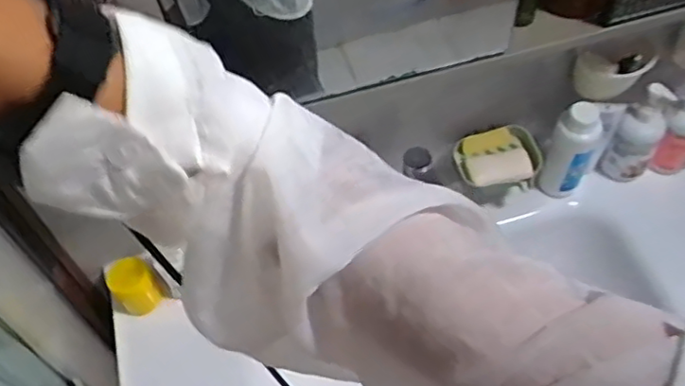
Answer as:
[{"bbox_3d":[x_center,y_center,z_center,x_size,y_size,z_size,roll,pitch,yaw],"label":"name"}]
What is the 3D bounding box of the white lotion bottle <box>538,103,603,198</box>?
[{"bbox_3d":[0.359,-0.067,1.012,0.071,0.175,0.054,19,57,17],"label":"white lotion bottle"}]

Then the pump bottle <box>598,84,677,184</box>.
[{"bbox_3d":[0.476,-0.091,1.029,0.069,0.187,0.059,25,59,21],"label":"pump bottle"}]

